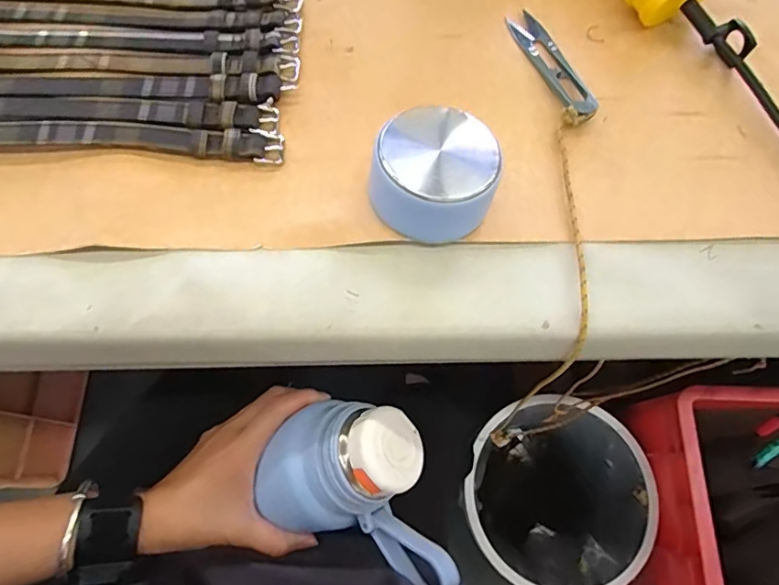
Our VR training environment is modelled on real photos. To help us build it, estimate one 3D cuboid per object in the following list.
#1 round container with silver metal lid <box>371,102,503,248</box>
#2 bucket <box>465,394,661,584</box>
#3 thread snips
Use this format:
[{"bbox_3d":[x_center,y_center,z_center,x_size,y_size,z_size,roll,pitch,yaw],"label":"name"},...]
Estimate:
[{"bbox_3d":[0.025,-0.065,0.296,0.067,0.046,0.066,1,71,-1],"label":"round container with silver metal lid"},{"bbox_3d":[0.239,0.309,0.797,0.259,0.250,0.246,1,71,-1],"label":"bucket"},{"bbox_3d":[0.111,-0.156,0.349,0.022,0.014,0.098,-20,72,-8],"label":"thread snips"}]

